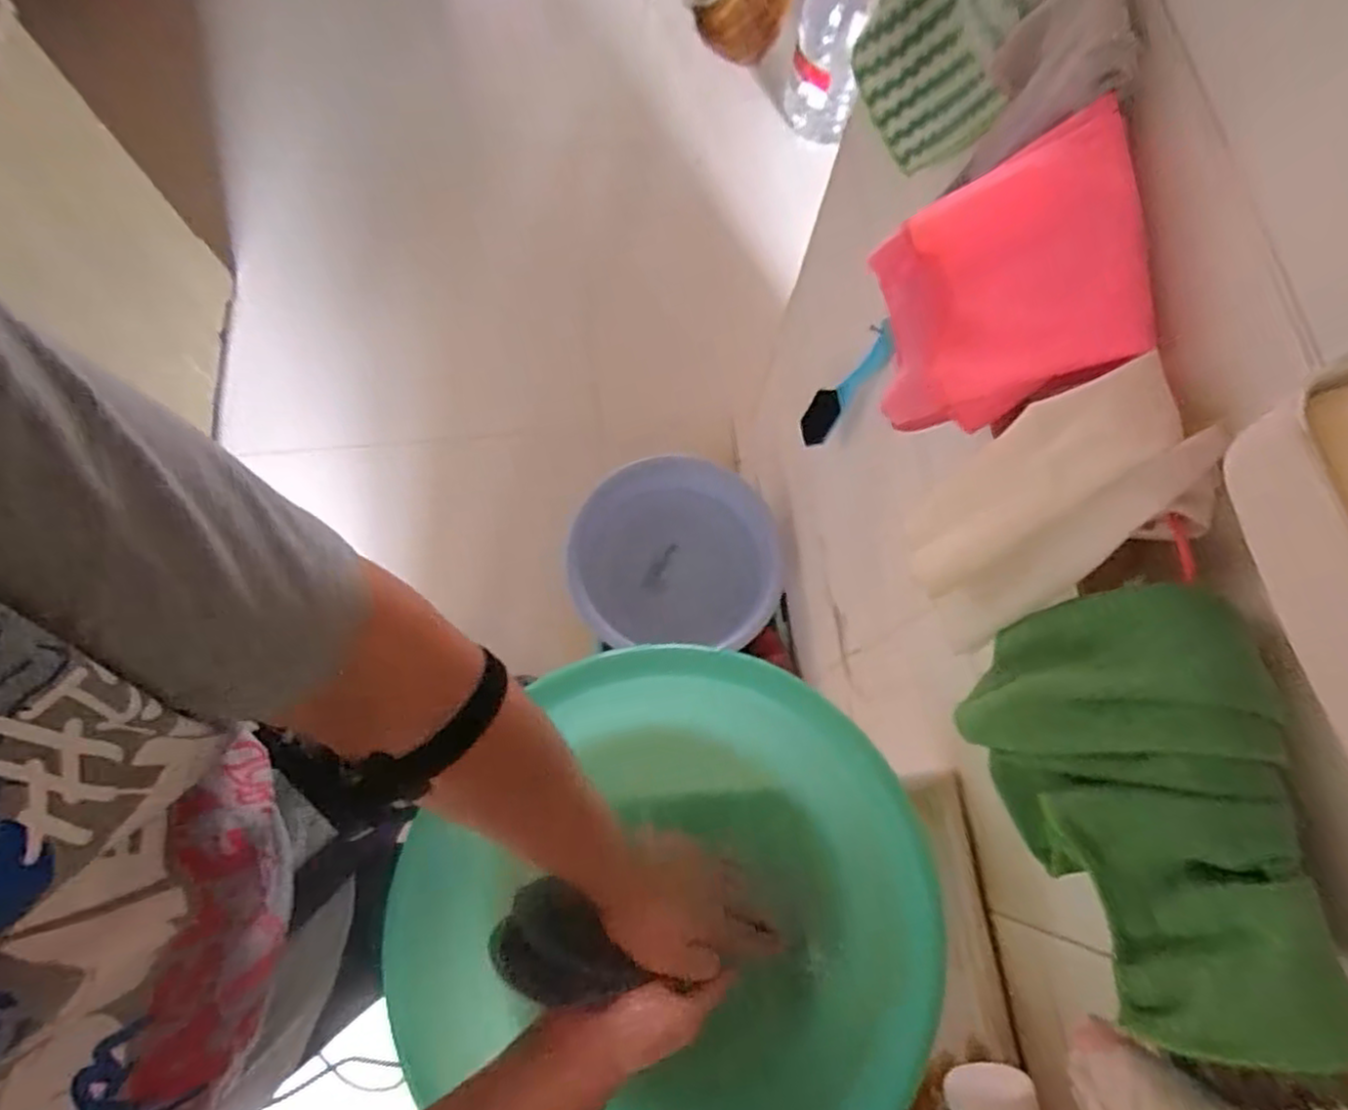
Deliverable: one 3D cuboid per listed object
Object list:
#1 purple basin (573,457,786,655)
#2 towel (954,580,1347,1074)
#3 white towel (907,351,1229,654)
[{"bbox_3d":[0.013,-0.016,1.170,0.337,0.125,0.282,7,97,14],"label":"purple basin"},{"bbox_3d":[0.196,0.108,0.310,0.033,0.136,0.174,3,74,-28],"label":"towel"},{"bbox_3d":[0.180,-0.020,0.346,0.089,0.128,0.083,-27,74,-11],"label":"white towel"}]

